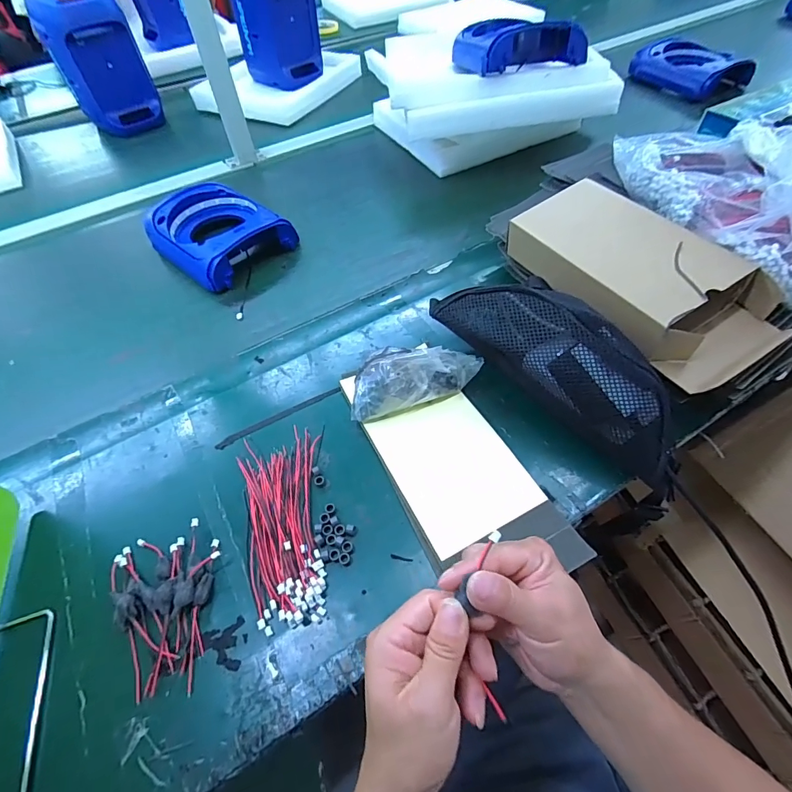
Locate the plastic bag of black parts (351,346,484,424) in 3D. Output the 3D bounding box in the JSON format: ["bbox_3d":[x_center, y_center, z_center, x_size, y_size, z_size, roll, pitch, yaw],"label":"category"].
[{"bbox_3d":[0.016,-0.030,0.476,0.149,0.080,0.069,-14,56,-7],"label":"plastic bag of black parts"}]

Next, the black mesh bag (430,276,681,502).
[{"bbox_3d":[0.176,-0.032,0.450,0.300,0.117,0.085,38,65,25],"label":"black mesh bag"}]

